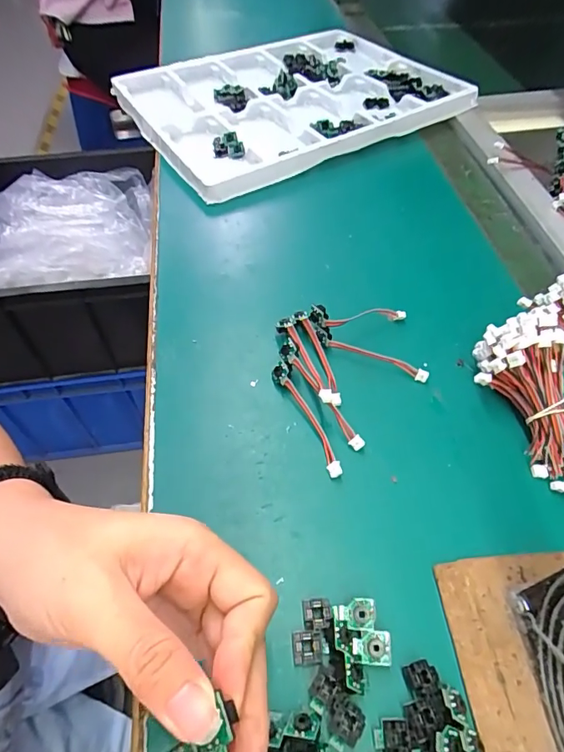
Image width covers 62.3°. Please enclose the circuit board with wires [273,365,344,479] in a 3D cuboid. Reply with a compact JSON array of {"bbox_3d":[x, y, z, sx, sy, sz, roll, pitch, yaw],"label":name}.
[{"bbox_3d":[0.019,0.026,0.310,0.015,0.013,0.088,-21,56,-16],"label":"circuit board with wires"}]

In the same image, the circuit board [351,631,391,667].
[{"bbox_3d":[0.044,0.134,0.229,0.018,0.005,0.014,3,53,1],"label":"circuit board"}]

